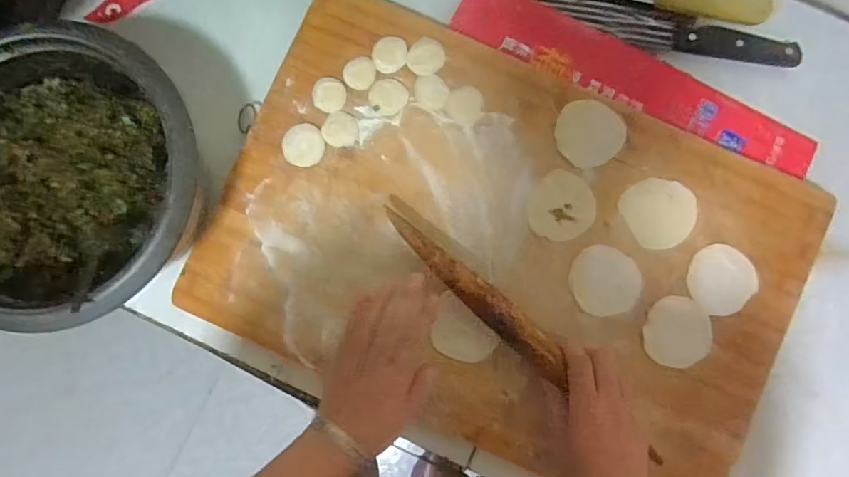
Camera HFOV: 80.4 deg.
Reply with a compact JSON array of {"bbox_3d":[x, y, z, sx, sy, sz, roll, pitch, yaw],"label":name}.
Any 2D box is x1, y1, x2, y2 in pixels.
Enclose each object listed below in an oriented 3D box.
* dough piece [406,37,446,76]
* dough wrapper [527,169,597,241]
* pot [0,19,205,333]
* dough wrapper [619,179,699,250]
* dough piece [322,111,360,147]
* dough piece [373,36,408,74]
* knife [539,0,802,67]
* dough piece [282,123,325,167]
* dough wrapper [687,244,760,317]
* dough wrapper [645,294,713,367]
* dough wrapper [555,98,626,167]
[{"bbox_3d":[0.002,-0.184,0.510,0.036,0.004,0.037,0,87,1],"label":"dough piece"},{"bbox_3d":[0.139,-0.033,0.504,0.065,0.004,0.068,9,87,1],"label":"dough wrapper"},{"bbox_3d":[-0.314,-0.053,0.463,0.242,0.110,0.242,0,87,1],"label":"pot"},{"bbox_3d":[0.235,-0.027,0.499,0.069,0.004,0.070,0,87,1],"label":"dough wrapper"},{"bbox_3d":[-0.084,-0.109,0.505,0.035,0.005,0.034,2,87,1],"label":"dough piece"},{"bbox_3d":[-0.035,-0.187,0.507,0.033,0.004,0.039,1,87,1],"label":"dough piece"},{"bbox_3d":[0.246,-0.229,0.536,0.291,0.027,0.037,17,85,1],"label":"knife"},{"bbox_3d":[-0.121,-0.093,0.500,0.039,0.013,0.043,2,87,1],"label":"dough piece"},{"bbox_3d":[0.292,0.040,0.493,0.062,0.005,0.063,0,85,4],"label":"dough wrapper"},{"bbox_3d":[0.248,0.091,0.491,0.063,0.005,0.066,0,87,1],"label":"dough wrapper"},{"bbox_3d":[0.167,-0.106,0.503,0.069,0.004,0.066,0,87,1],"label":"dough wrapper"}]

